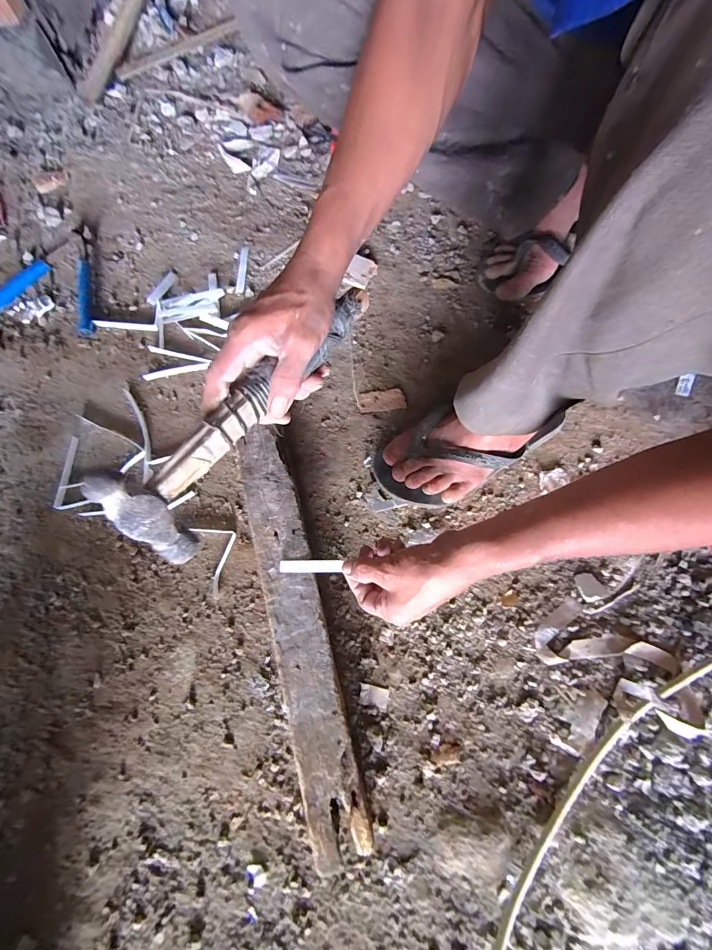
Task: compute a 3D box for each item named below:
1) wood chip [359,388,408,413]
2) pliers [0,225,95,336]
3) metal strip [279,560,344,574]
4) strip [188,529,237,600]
[{"bbox_3d":[0.037,-0.106,0.541,0.065,0.004,0.031,-7,72,-2],"label":"wood chip"},{"bbox_3d":[-0.478,-0.318,0.613,0.185,0.019,0.204,6,72,3],"label":"pliers"},{"bbox_3d":[-0.051,0.101,0.424,0.070,0.006,0.014,-4,72,13],"label":"metal strip"},{"bbox_3d":[-0.171,0.102,0.486,0.054,0.012,0.093,-24,73,-7],"label":"strip"}]

